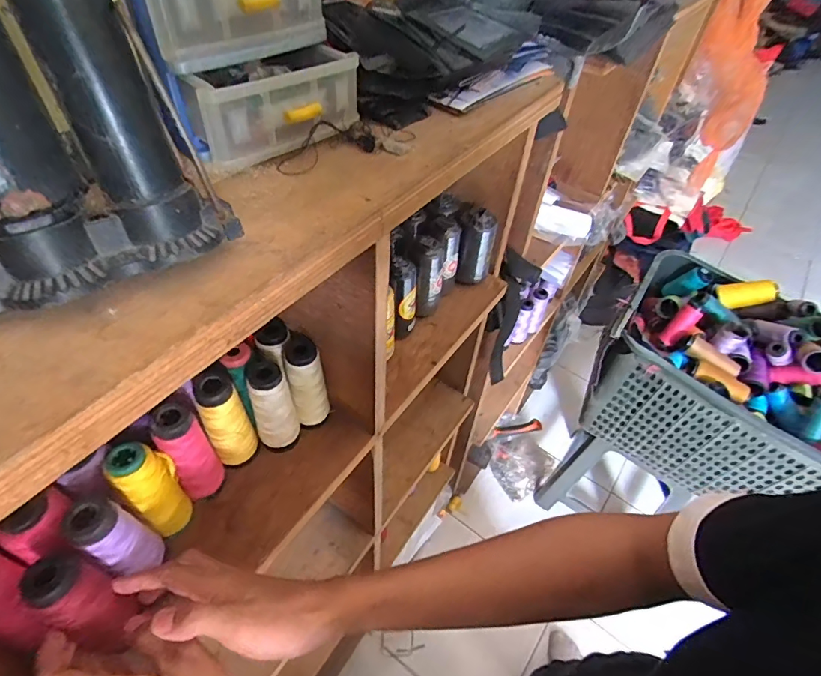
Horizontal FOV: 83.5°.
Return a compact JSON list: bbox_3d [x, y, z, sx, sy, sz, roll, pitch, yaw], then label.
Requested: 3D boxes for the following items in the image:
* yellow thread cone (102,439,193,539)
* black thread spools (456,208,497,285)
[{"bbox_3d":[-0.218,0.128,0.393,0.033,0.110,0.040,36,54,25],"label":"yellow thread cone"},{"bbox_3d":[0.096,-0.124,0.667,0.040,0.124,0.034,20,49,13],"label":"black thread spools"}]

